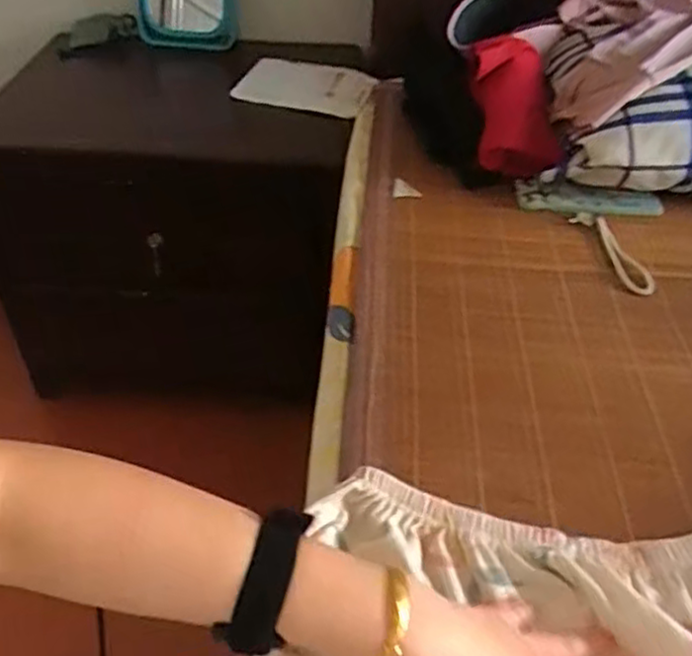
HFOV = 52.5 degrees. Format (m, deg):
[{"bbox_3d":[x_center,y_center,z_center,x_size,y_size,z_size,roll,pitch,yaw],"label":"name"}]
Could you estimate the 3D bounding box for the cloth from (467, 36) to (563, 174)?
[{"bbox_3d":[0.202,-0.276,0.855,0.096,0.041,0.197,-2,69,-5],"label":"cloth"}]

